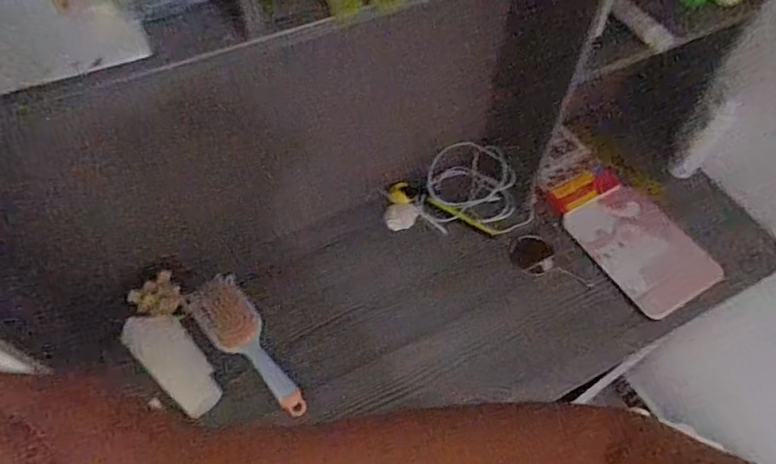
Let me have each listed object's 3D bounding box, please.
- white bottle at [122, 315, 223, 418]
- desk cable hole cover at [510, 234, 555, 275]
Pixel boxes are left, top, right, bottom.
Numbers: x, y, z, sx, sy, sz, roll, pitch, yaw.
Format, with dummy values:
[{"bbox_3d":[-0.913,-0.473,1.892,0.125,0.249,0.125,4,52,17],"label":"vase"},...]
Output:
[{"bbox_3d":[-0.274,0.165,0.667,0.153,0.034,0.063,39,66,23],"label":"white bottle"},{"bbox_3d":[0.218,0.034,0.784,0.063,0.010,0.064,-11,58,-6],"label":"desk cable hole cover"}]

